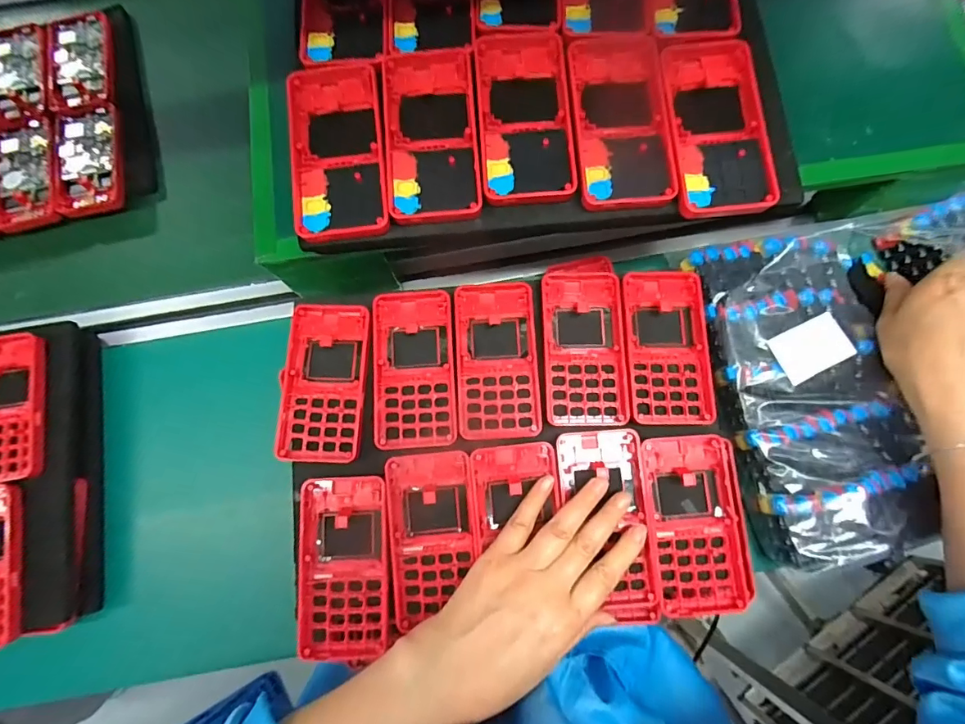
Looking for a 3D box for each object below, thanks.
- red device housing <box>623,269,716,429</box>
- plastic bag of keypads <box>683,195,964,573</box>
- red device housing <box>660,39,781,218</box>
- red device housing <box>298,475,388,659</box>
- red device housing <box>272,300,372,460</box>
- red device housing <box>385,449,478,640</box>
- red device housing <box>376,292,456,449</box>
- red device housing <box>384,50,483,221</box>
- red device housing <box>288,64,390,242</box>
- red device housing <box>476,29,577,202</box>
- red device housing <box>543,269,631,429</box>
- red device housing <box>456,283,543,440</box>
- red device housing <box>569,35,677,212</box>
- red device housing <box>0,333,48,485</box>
[{"bbox_3d":[0.145,-0.013,0.361,0.063,0.014,0.124,1,78,2],"label":"red device housing"},{"bbox_3d":[0.359,0.002,0.395,0.305,0.054,0.270,-12,78,-1],"label":"plastic bag of keypads"},{"bbox_3d":[0.160,-0.161,0.312,0.065,0.015,0.125,-2,78,1],"label":"red device housing"},{"bbox_3d":[-0.099,0.147,0.332,0.063,0.016,0.122,-2,78,1],"label":"red device housing"},{"bbox_3d":[-0.123,0.015,0.362,0.065,0.018,0.125,2,78,2],"label":"red device housing"},{"bbox_3d":[-0.036,0.126,0.331,0.062,0.013,0.117,-5,78,0],"label":"red device housing"},{"bbox_3d":[-0.053,0.003,0.359,0.063,0.011,0.126,-2,78,1],"label":"red device housing"},{"bbox_3d":[-0.035,-0.159,0.317,0.062,0.014,0.126,-4,78,1],"label":"red device housing"},{"bbox_3d":[-0.100,-0.150,0.318,0.063,0.014,0.137,-6,78,0],"label":"red device housing"},{"bbox_3d":[0.029,-0.174,0.319,0.061,0.012,0.131,-3,78,1],"label":"red device housing"},{"bbox_3d":[0.080,-0.013,0.361,0.062,0.010,0.125,0,78,1],"label":"red device housing"},{"bbox_3d":[0.012,-0.003,0.359,0.062,0.010,0.123,-2,78,1],"label":"red device housing"},{"bbox_3d":[0.095,-0.168,0.317,0.063,0.011,0.125,-2,78,1],"label":"red device housing"},{"bbox_3d":[-0.406,0.039,0.389,0.069,0.014,0.124,-5,78,0],"label":"red device housing"}]

